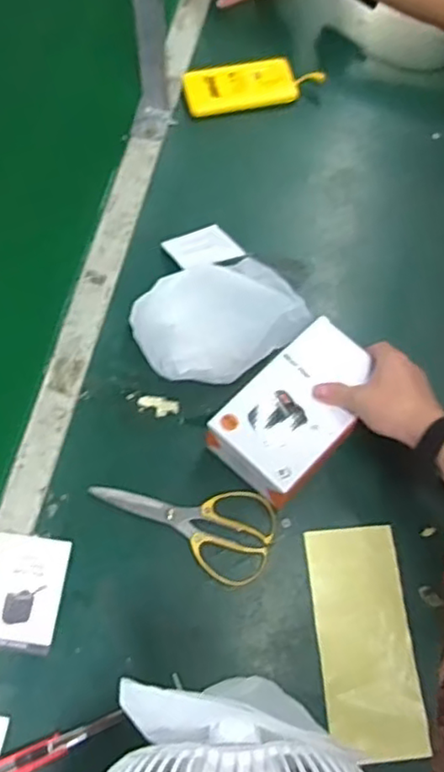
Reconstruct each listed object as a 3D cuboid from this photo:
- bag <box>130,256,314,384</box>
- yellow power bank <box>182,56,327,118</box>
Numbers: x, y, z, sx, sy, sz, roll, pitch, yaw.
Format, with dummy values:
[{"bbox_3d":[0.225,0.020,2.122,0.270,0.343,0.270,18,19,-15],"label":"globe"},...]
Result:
[{"bbox_3d":[0.000,-0.072,0.685,0.170,0.053,0.116,-30,72,-16],"label":"bag"},{"bbox_3d":[0.039,-0.393,0.845,0.173,0.023,0.063,-12,68,-10],"label":"yellow power bank"}]

